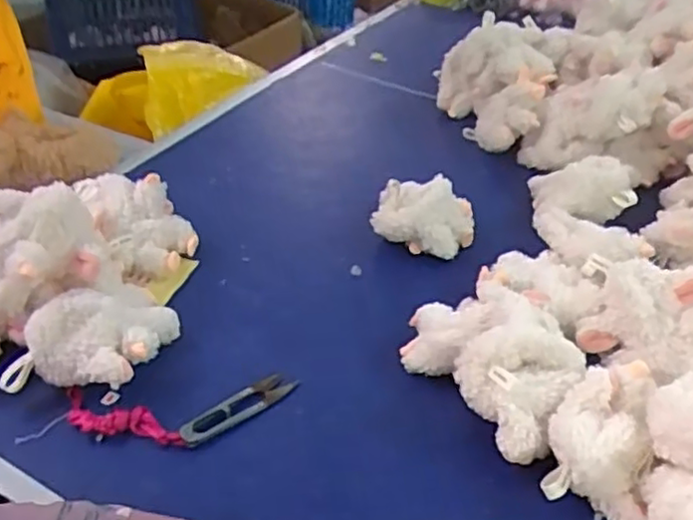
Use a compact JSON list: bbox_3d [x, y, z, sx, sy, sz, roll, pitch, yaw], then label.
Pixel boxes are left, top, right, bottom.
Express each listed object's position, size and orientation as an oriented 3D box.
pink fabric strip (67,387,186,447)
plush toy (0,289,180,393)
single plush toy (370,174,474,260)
[{"bbox_3d":[-0.170,0.120,0.518,0.098,0.018,0.031,12,39,10],"label":"pink fabric strip"},{"bbox_3d":[-0.194,0.067,0.532,0.135,0.053,0.074,-13,42,-21],"label":"plush toy"},{"bbox_3d":[0.081,-0.049,0.715,0.106,0.056,0.079,7,39,4],"label":"single plush toy"}]

